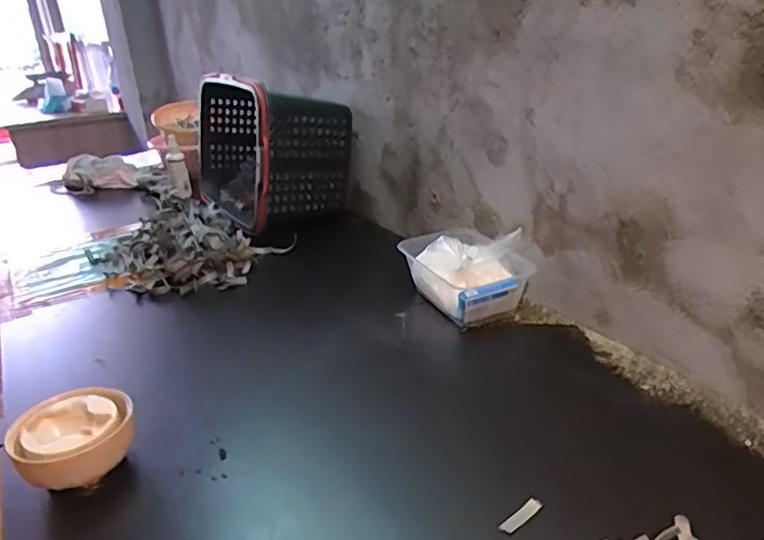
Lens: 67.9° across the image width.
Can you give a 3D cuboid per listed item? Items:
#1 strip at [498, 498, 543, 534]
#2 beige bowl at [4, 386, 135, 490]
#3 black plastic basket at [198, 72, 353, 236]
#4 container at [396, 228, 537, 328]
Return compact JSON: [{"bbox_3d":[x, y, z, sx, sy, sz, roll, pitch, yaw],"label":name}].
[{"bbox_3d":[0.100,0.177,0.408,0.038,0.004,0.009,-20,28,-33],"label":"strip"},{"bbox_3d":[-0.251,0.146,0.470,0.087,0.056,0.091,-3,23,1],"label":"beige bowl"},{"bbox_3d":[-0.261,-0.255,1.161,0.213,0.222,0.507,-17,27,-29],"label":"black plastic basket"},{"bbox_3d":[0.107,0.002,0.718,0.117,0.079,0.168,-13,25,-21],"label":"container"}]

